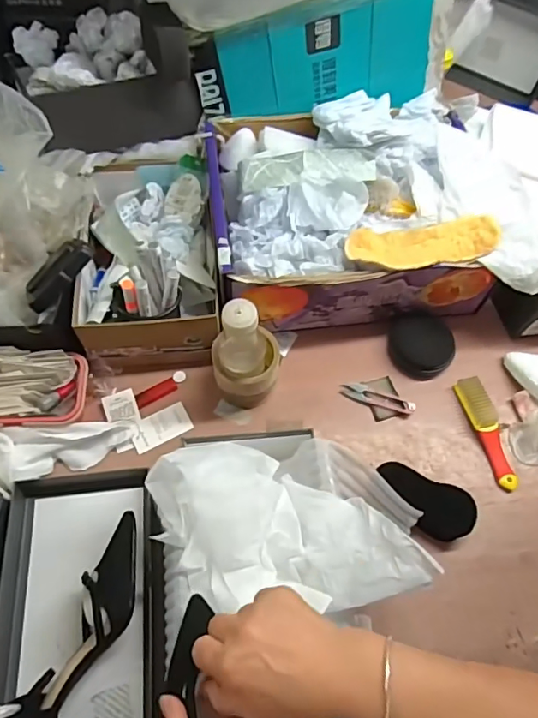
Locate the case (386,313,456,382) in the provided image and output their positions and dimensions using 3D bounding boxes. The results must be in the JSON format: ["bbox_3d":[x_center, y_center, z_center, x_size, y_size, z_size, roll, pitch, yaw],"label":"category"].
[{"bbox_3d":[0.224,-0.021,0.749,0.083,0.034,0.099,-16,64,-11],"label":"case"}]

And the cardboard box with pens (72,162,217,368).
[{"bbox_3d":[-0.174,-0.154,0.734,0.178,0.144,0.312,-3,62,-5],"label":"cardboard box with pens"}]

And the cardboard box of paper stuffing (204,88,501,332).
[{"bbox_3d":[0.110,-0.225,0.752,0.381,0.157,0.315,-6,62,-6],"label":"cardboard box of paper stuffing"}]

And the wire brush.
[{"bbox_3d":[0.302,0.096,0.688,0.035,0.028,0.155,-13,63,-10],"label":"wire brush"}]

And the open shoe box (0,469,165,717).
[{"bbox_3d":[-0.200,0.271,0.552,0.175,0.100,0.311,-8,62,-7],"label":"open shoe box"}]

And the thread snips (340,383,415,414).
[{"bbox_3d":[0.154,0.056,0.714,0.103,0.014,0.024,21,63,8],"label":"thread snips"}]

